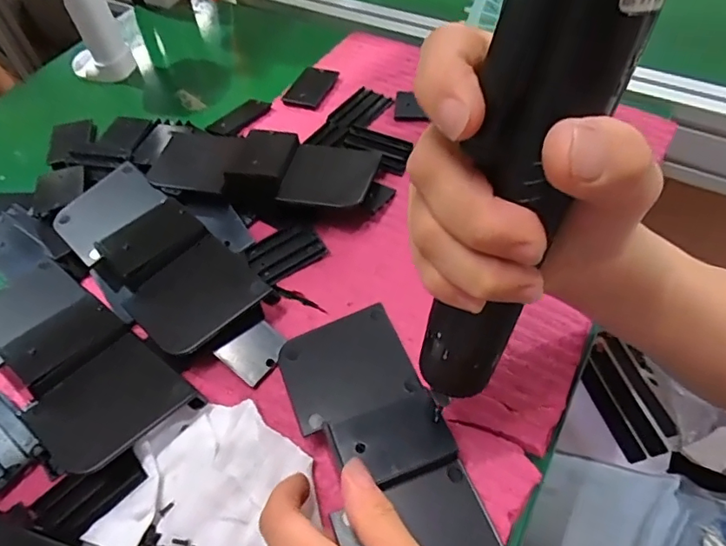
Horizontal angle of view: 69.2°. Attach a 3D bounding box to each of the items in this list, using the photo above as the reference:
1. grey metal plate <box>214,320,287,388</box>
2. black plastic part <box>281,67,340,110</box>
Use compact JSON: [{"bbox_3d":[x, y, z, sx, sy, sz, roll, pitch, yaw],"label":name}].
[{"bbox_3d":[-0.067,0.047,0.324,0.032,0.004,0.035,39,66,5],"label":"grey metal plate"},{"bbox_3d":[-0.049,-0.175,0.496,0.036,0.009,0.062,13,56,13],"label":"black plastic part"}]

